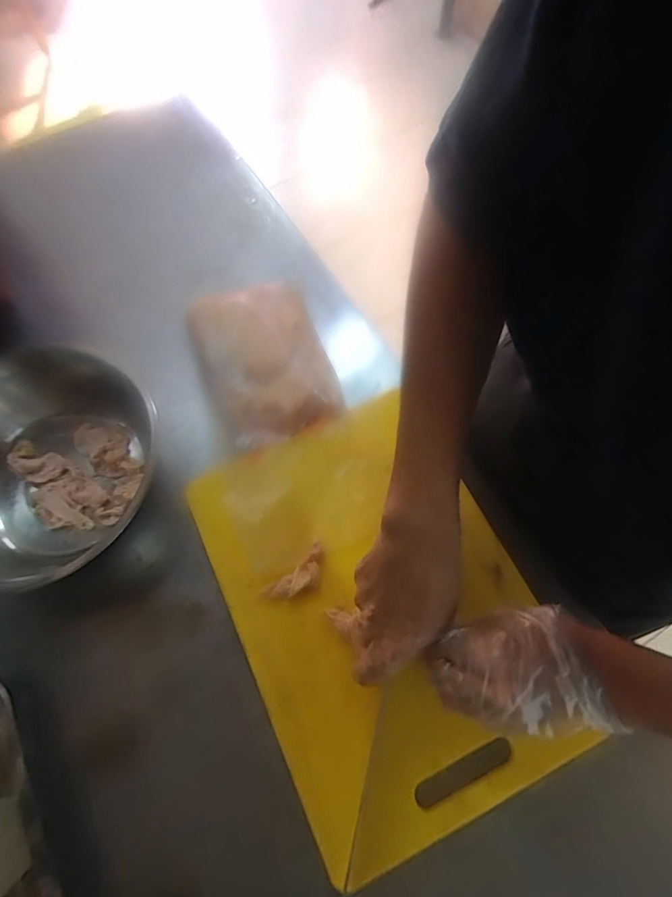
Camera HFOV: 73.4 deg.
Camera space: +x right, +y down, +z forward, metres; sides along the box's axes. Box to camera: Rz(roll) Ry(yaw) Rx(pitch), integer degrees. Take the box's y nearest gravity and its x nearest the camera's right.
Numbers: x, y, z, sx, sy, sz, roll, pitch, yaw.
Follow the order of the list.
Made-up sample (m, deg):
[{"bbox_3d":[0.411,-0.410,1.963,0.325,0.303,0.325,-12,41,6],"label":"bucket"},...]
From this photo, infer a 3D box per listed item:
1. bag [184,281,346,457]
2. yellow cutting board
[{"bbox_3d":[-0.076,-0.092,0.466,0.131,0.035,0.181,-21,68,-6],"label":"bag"},{"bbox_3d":[0.035,0.129,0.389,0.236,0.023,0.336,-25,72,-10],"label":"yellow cutting board"}]

